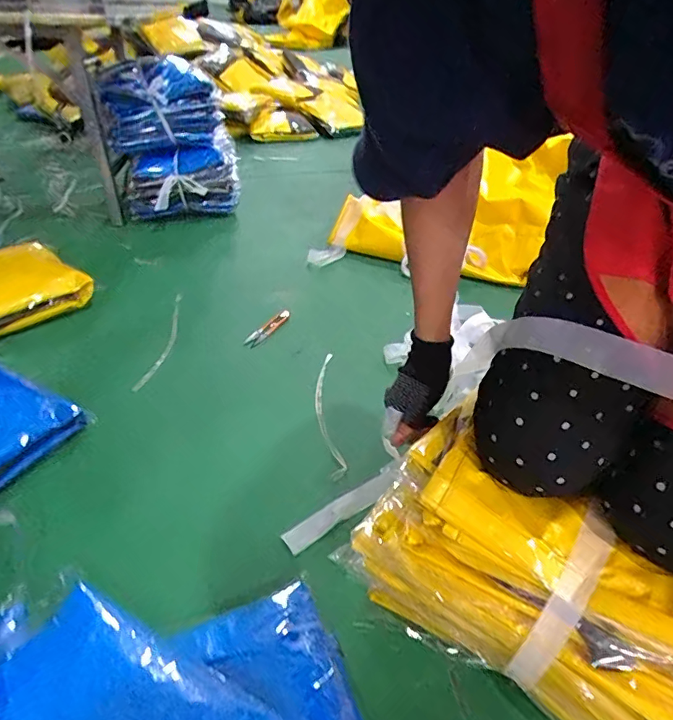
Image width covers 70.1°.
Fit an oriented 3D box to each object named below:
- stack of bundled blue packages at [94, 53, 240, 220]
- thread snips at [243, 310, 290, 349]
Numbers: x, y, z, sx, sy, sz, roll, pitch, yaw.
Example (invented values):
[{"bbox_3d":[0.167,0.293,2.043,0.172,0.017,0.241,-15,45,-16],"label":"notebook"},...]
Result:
[{"bbox_3d":[-0.414,-0.564,1.244,0.308,0.319,0.227,-10,40,-16],"label":"stack of bundled blue packages"},{"bbox_3d":[-0.129,-0.060,0.902,0.028,0.012,0.123,22,42,23],"label":"thread snips"}]

